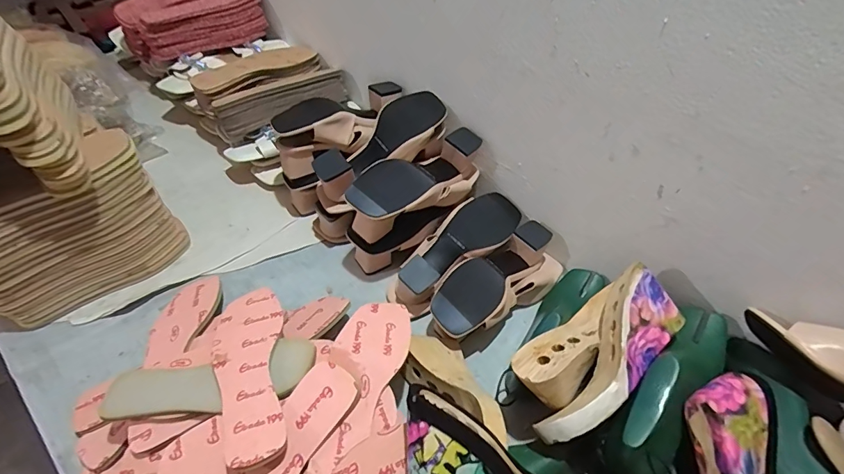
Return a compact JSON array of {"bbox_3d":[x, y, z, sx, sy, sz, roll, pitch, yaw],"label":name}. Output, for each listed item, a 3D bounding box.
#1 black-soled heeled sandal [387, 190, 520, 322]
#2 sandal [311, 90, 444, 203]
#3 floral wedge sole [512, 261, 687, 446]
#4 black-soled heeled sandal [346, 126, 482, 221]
[{"bbox_3d":[0.056,0.018,0.686,0.249,0.080,0.093,-35,60,-26],"label":"black-soled heeled sandal"},{"bbox_3d":[-0.061,-0.145,0.682,0.231,0.073,0.092,-35,60,-26],"label":"sandal"},{"bbox_3d":[0.196,0.133,0.498,0.205,0.099,0.106,-30,58,-24],"label":"floral wedge sole"},{"bbox_3d":[-0.002,-0.081,0.658,0.233,0.074,0.090,-33,59,-25],"label":"black-soled heeled sandal"}]

